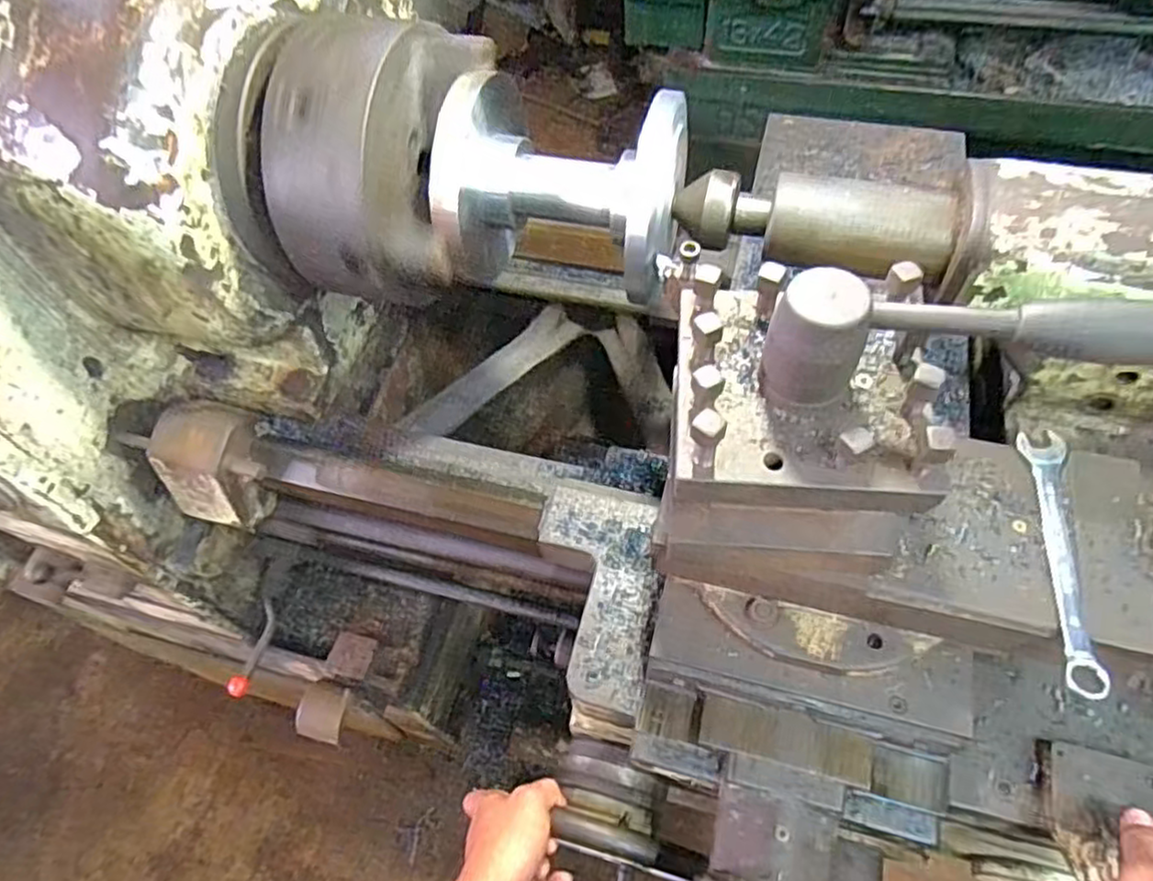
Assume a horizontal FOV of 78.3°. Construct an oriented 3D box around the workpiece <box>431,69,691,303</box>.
[{"bbox_3d":[-0.008,-0.192,0.561,0.184,0.144,0.128,8,59,10],"label":"workpiece"}]

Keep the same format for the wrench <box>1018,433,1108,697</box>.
[{"bbox_3d":[0.309,0.070,0.446,0.028,0.011,0.178,5,59,8],"label":"wrench"}]

